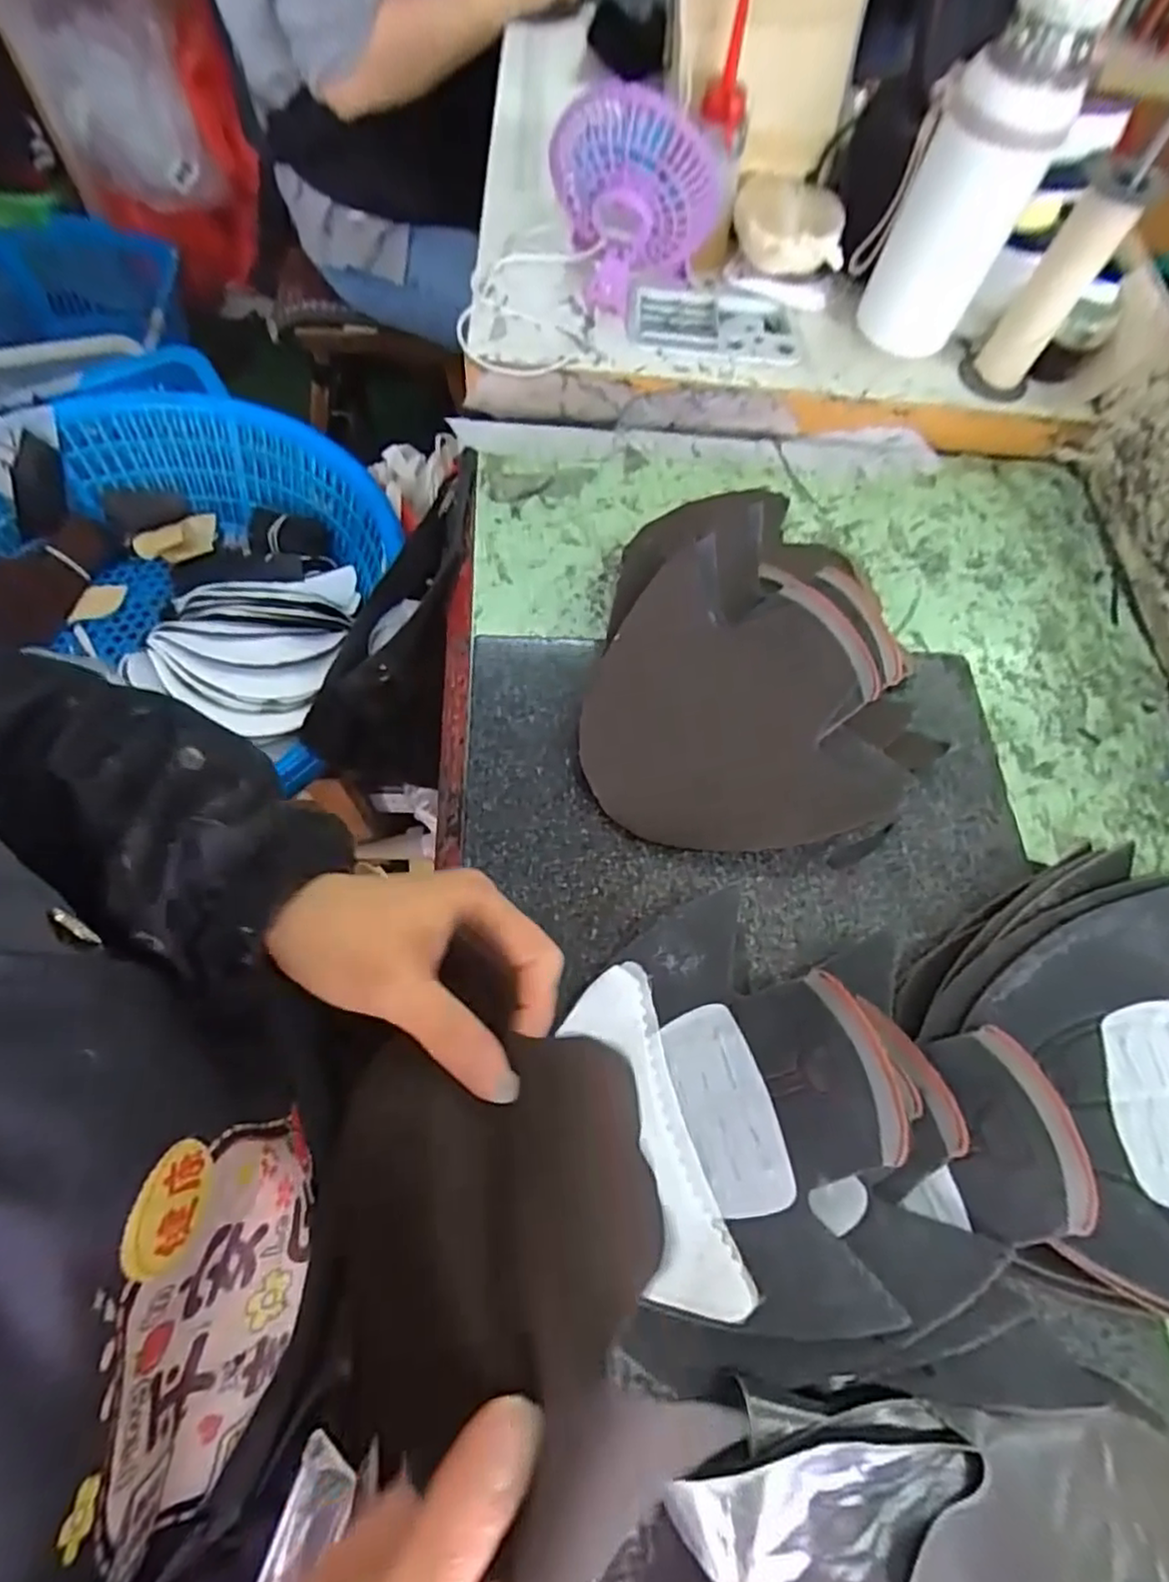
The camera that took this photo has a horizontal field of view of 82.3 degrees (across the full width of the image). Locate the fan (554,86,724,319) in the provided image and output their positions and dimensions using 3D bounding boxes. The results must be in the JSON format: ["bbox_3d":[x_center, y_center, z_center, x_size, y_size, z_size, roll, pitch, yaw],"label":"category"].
[{"bbox_3d":[0.039,-0.461,0.522,0.129,0.126,0.084,2,67,-6],"label":"fan"}]

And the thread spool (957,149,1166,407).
[{"bbox_3d":[0.363,-0.391,0.517,0.056,0.151,0.065,33,67,8],"label":"thread spool"}]

